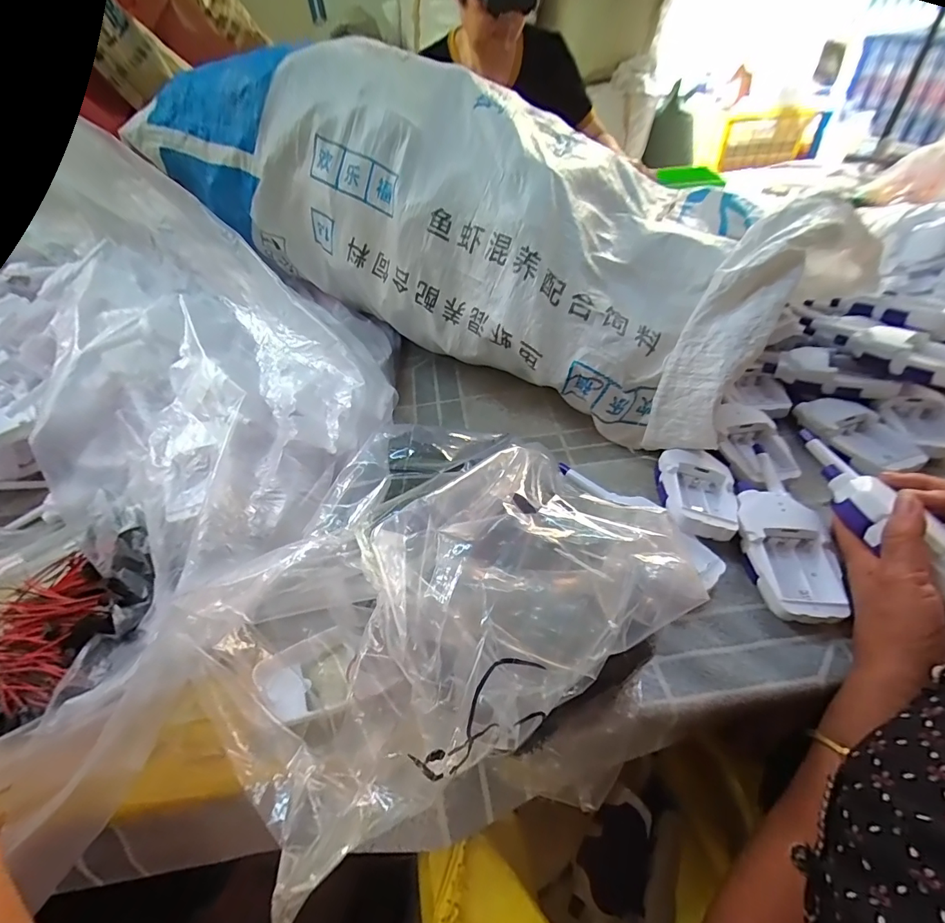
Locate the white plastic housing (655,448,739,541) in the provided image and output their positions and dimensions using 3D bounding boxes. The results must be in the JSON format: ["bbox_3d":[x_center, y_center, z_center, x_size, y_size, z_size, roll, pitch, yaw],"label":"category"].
[{"bbox_3d":[0.204,0.034,0.403,0.066,0.042,0.093,6,47,13],"label":"white plastic housing"}]

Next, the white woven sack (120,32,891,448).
[{"bbox_3d":[-0.007,-0.308,0.556,0.716,0.246,0.346,26,52,10],"label":"white woven sack"}]

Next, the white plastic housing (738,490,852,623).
[{"bbox_3d":[0.255,0.073,0.359,0.065,0.039,0.116,1,46,9],"label":"white plastic housing"}]

